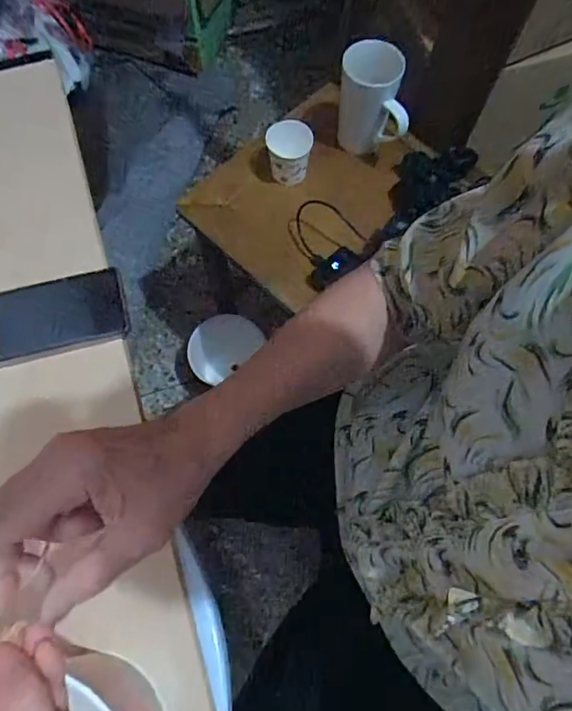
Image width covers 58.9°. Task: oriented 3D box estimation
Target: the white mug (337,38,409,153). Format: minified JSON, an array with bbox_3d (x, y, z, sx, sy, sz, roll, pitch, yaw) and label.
[{"bbox_3d":[0.135,-0.387,0.766,0.109,0.125,0.096,10,70,3],"label":"white mug"}]

